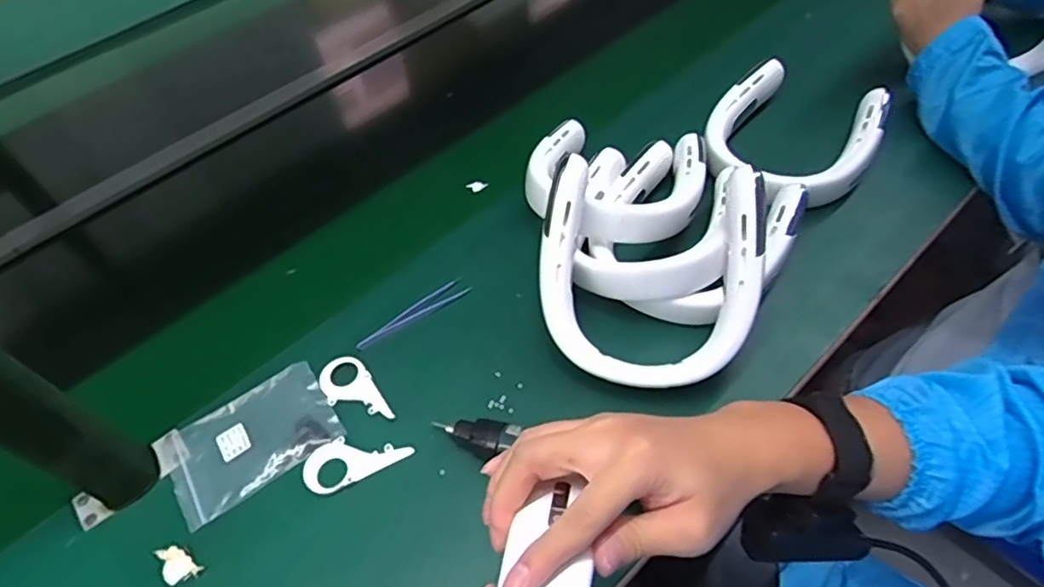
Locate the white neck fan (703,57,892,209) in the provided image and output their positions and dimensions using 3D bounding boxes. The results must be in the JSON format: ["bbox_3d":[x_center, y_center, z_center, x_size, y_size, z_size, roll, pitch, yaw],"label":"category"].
[{"bbox_3d":[0.311,-0.188,0.709,0.187,0.043,0.212,24,59,23],"label":"white neck fan"}]

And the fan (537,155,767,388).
[{"bbox_3d":[0.114,-0.019,0.552,0.194,0.037,0.199,6,94,11],"label":"fan"}]

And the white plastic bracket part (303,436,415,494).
[{"bbox_3d":[-0.150,0.146,0.550,0.093,0.004,0.050,-25,54,-12],"label":"white plastic bracket part"}]

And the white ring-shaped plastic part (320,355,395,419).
[{"bbox_3d":[-0.163,0.096,0.588,0.046,0.004,0.089,-30,55,-16],"label":"white ring-shaped plastic part"}]

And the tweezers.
[{"bbox_3d":[-0.114,0.019,0.637,0.127,0.010,0.022,-33,56,-18],"label":"tweezers"}]

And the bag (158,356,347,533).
[{"bbox_3d":[-0.253,0.136,0.574,0.149,0.009,0.102,-32,56,-17],"label":"bag"}]

